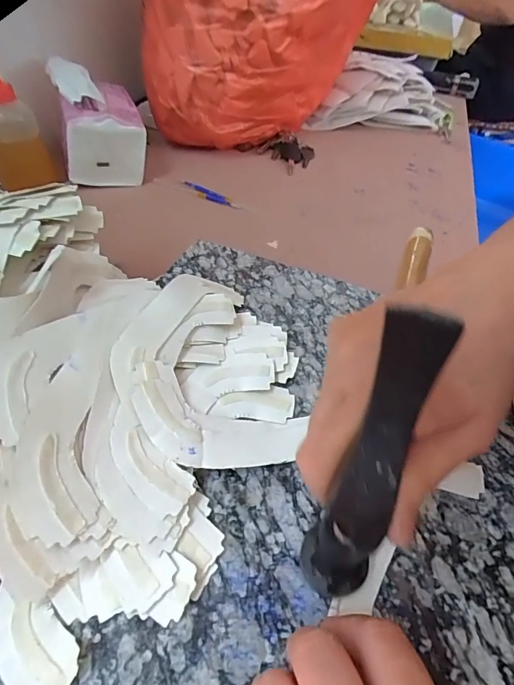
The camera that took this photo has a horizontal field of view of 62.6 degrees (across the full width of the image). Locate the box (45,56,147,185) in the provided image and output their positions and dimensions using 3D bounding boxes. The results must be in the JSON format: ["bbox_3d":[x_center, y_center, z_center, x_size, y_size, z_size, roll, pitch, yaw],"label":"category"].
[{"bbox_3d":[-0.206,-0.291,0.548,0.096,0.111,0.137,-13,50,-19],"label":"box"}]

